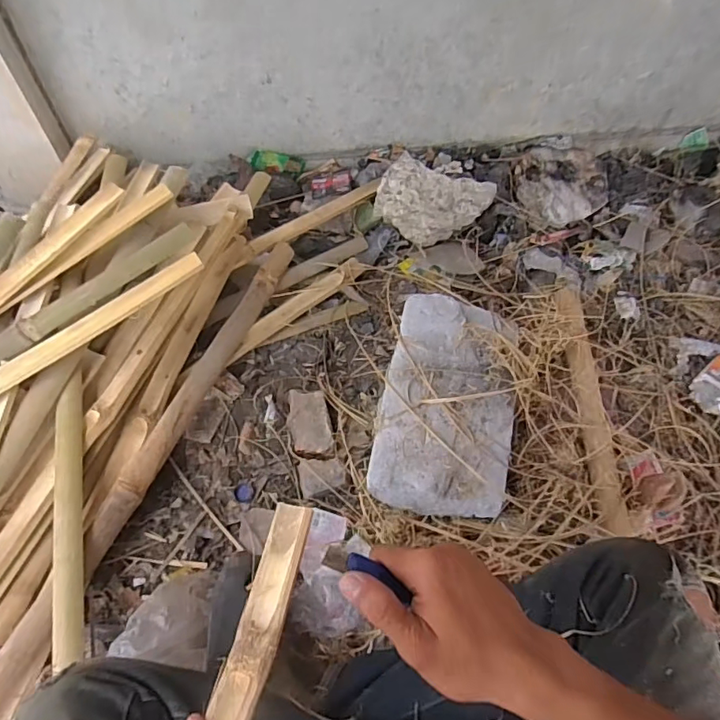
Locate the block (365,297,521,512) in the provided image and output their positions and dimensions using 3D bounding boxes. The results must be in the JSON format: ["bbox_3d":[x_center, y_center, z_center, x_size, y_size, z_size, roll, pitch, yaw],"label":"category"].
[{"bbox_3d":[0.140,0.061,0.808,0.194,0.109,0.348,10,58,6],"label":"block"}]

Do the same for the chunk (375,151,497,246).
[{"bbox_3d":[0.155,-0.322,1.062,0.232,0.112,0.144,11,58,6],"label":"chunk"}]

